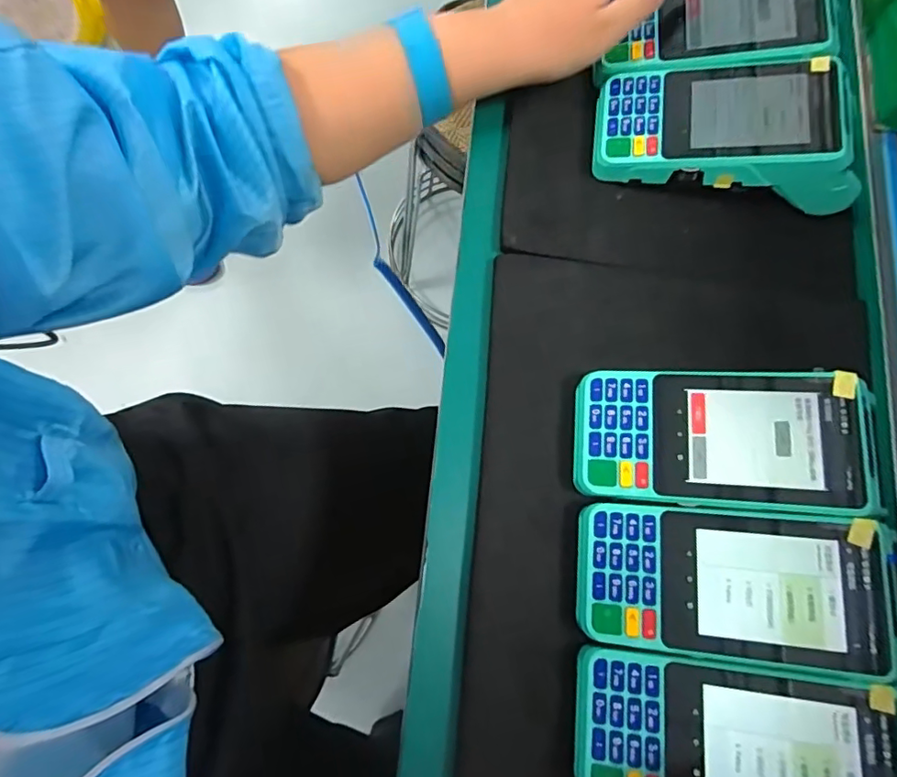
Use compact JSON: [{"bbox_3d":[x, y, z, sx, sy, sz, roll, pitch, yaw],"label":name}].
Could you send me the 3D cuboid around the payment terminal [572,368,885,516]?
[{"bbox_3d":[0.147,0.028,0.302,0.145,0.053,0.074,4,77,-1],"label":"payment terminal"}]

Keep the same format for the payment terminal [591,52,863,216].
[{"bbox_3d":[0.182,-0.171,0.353,0.162,0.049,0.076,6,77,0],"label":"payment terminal"}]

